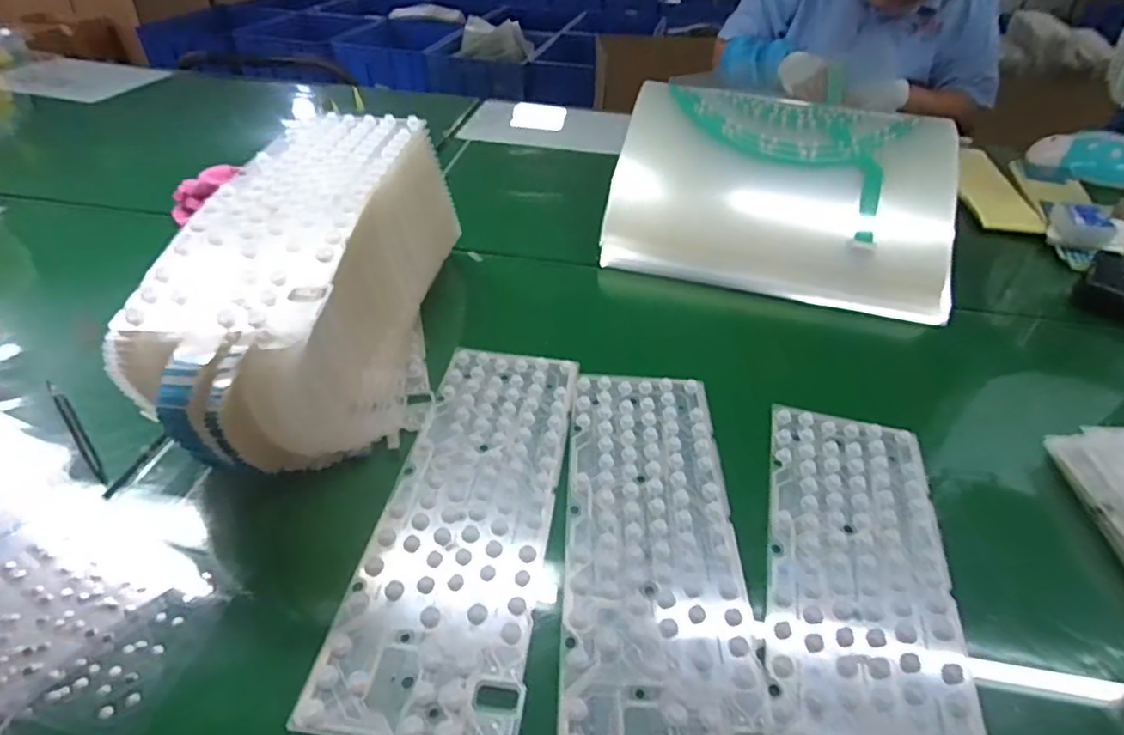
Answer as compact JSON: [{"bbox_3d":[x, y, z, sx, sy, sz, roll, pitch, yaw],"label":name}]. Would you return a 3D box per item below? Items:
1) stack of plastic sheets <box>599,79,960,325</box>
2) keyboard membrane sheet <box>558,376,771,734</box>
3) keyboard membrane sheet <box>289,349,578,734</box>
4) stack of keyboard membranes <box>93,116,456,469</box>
[{"bbox_3d":[0.254,-0.220,0.738,0.378,0.060,0.291,13,82,13],"label":"stack of plastic sheets"},{"bbox_3d":[0.065,0.124,0.437,0.119,0.005,0.357,4,39,1],"label":"keyboard membrane sheet"},{"bbox_3d":[-0.065,0.102,0.457,0.125,0.006,0.361,7,39,5],"label":"keyboard membrane sheet"},{"bbox_3d":[-0.193,-0.068,0.527,0.144,0.170,0.354,5,39,2],"label":"stack of keyboard membranes"}]

